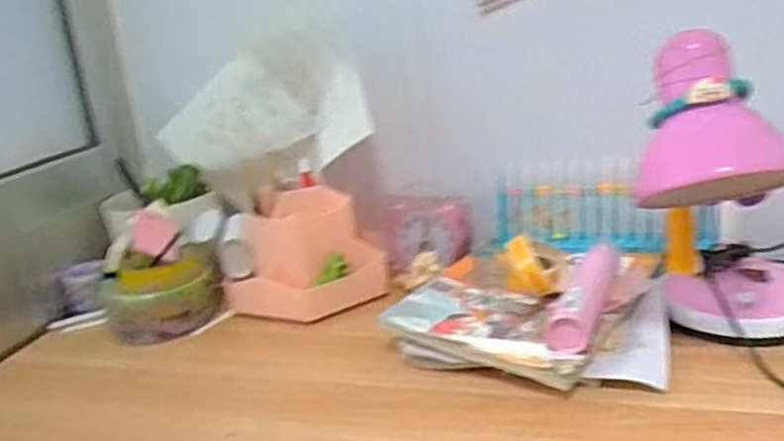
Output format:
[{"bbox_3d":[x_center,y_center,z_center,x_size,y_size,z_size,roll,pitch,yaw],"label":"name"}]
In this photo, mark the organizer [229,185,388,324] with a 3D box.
[{"bbox_3d":[-0.095,0.037,0.767,0.176,0.117,0.084,-9,18,-5],"label":"organizer"}]

